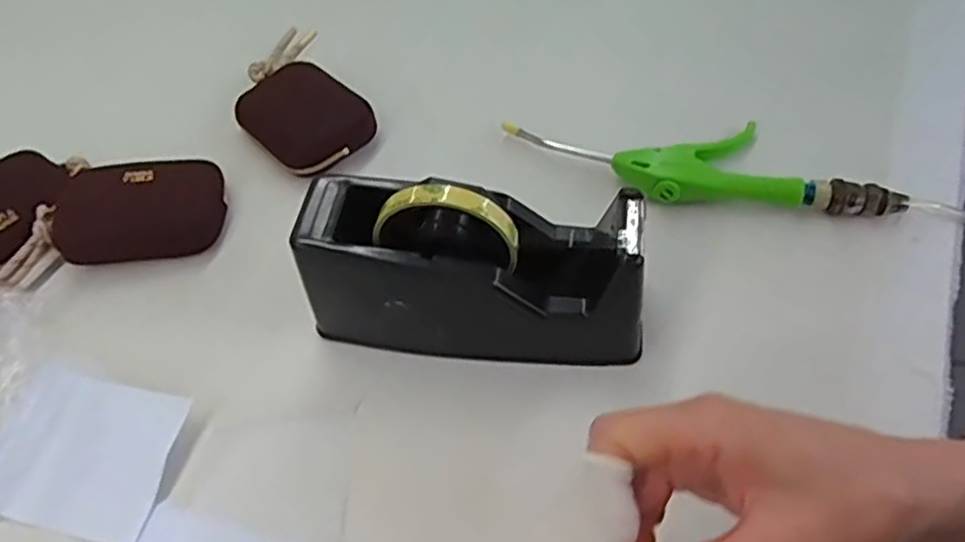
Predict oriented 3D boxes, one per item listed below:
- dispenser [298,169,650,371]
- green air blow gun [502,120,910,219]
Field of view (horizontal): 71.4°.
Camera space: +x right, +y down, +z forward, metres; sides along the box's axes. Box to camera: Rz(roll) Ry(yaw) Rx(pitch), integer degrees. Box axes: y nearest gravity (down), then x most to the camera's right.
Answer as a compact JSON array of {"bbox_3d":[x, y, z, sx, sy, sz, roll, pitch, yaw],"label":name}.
[{"bbox_3d":[-0.006,0.000,0.400,0.196,0.114,0.071,4,53,4],"label":"dispenser"},{"bbox_3d":[0.152,-0.078,0.485,0.270,0.029,0.067,5,54,9],"label":"green air blow gun"}]

